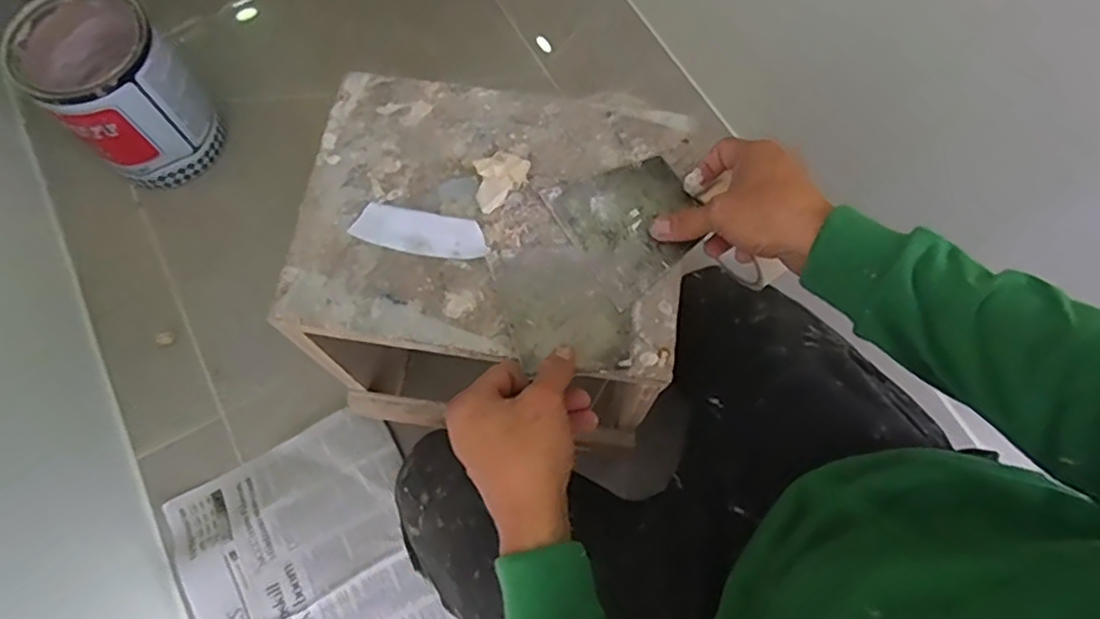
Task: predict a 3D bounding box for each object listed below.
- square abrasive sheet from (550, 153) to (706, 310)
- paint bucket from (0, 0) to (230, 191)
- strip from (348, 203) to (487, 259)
[{"bbox_3d":[0.064,-0.064,0.494,0.099,0.008,0.095,-32,75,-12],"label":"square abrasive sheet"},{"bbox_3d":[-0.540,-0.275,0.841,0.166,0.190,0.154,0,69,1],"label":"paint bucket"},{"bbox_3d":[-0.097,-0.057,0.488,0.097,0.004,0.033,9,77,1],"label":"strip"}]

